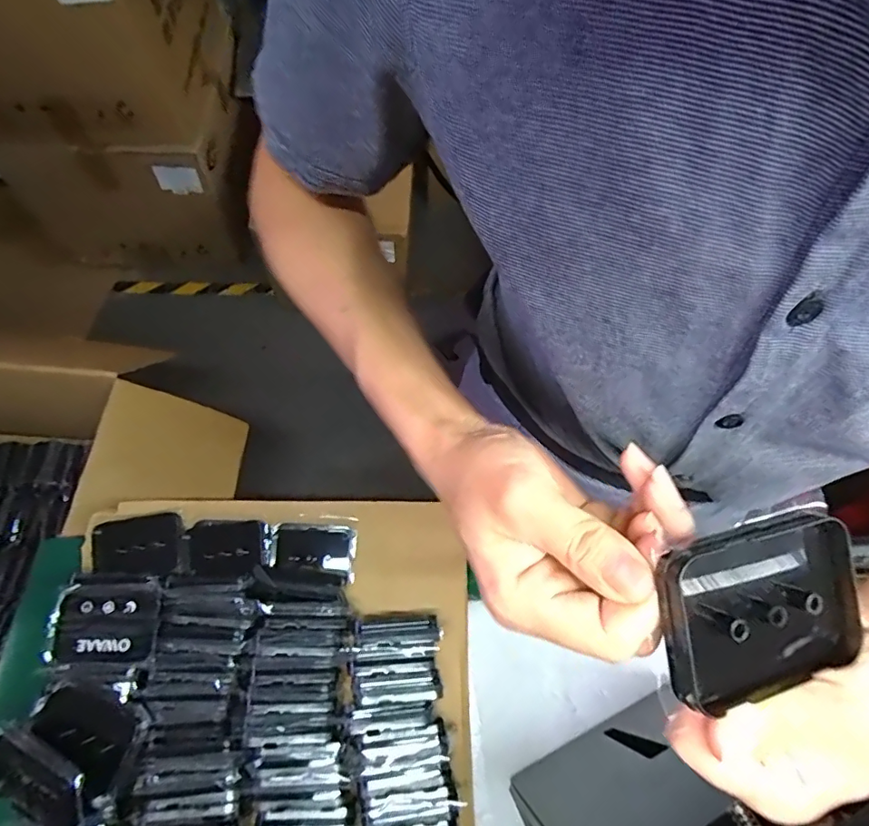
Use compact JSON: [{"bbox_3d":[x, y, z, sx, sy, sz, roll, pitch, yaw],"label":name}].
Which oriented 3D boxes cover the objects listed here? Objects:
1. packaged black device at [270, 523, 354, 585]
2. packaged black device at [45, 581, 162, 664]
[{"bbox_3d":[-0.126,0.146,0.540,0.080,0.011,0.057,4,65,-1],"label":"packaged black device"},{"bbox_3d":[-0.299,0.188,0.467,0.085,0.018,0.070,2,65,-2],"label":"packaged black device"}]

